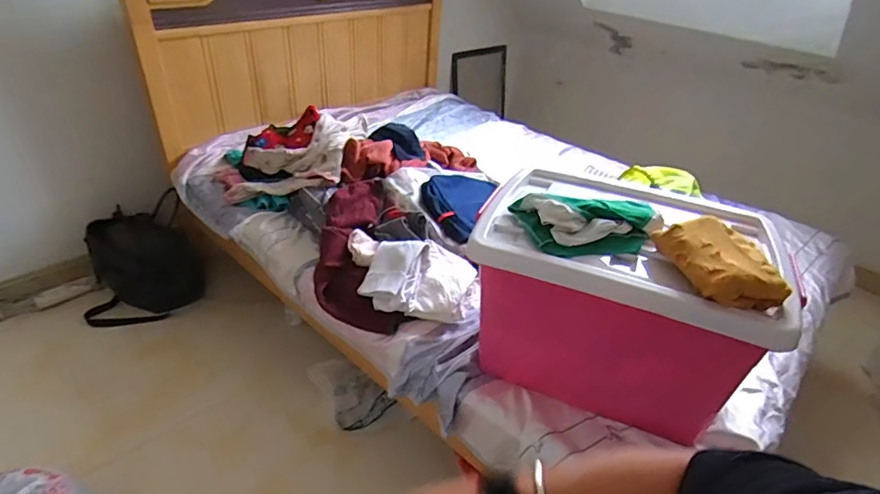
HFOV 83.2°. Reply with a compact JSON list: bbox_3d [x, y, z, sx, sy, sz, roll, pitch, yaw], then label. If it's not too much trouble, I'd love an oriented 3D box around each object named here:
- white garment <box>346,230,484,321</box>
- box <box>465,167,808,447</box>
[{"bbox_3d":[-0.065,0.077,1.290,0.336,0.153,0.226,2,35,0],"label":"white garment"},{"bbox_3d":[0.386,0.074,1.078,0.547,0.401,0.422,15,37,18],"label":"box"}]

